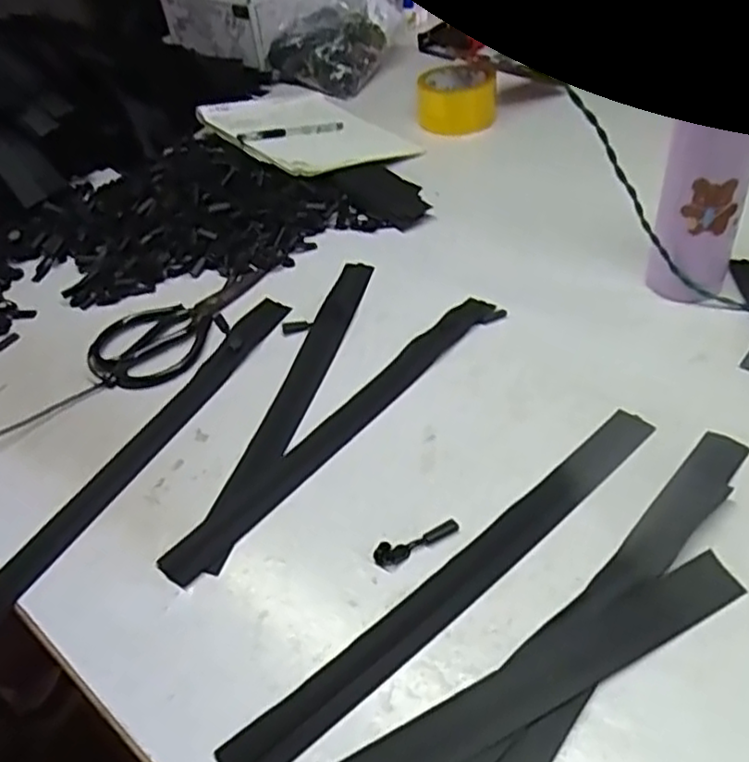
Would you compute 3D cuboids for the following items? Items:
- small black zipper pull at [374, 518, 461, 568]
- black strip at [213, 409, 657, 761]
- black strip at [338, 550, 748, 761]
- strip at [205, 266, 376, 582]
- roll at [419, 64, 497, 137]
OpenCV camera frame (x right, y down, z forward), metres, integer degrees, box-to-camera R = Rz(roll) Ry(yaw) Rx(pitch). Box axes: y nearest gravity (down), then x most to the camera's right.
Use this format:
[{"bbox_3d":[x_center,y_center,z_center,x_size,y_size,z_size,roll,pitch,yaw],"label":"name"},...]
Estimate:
[{"bbox_3d":[0.028,0.104,0.452,0.059,0.006,0.013,-20,44,-13],"label":"small black zipper pull"},{"bbox_3d":[0.061,0.119,0.437,0.350,0.004,0.034,-33,48,-25],"label":"black strip"},{"bbox_3d":[0.052,0.180,0.369,0.349,0.004,0.034,-23,44,-16],"label":"black strip"},{"bbox_3d":[-0.063,0.004,0.581,0.032,0.005,0.354,10,46,14],"label":"strip"},{"bbox_3d":[0.109,-0.378,0.921,0.103,0.057,0.095,1,43,9],"label":"roll"}]

